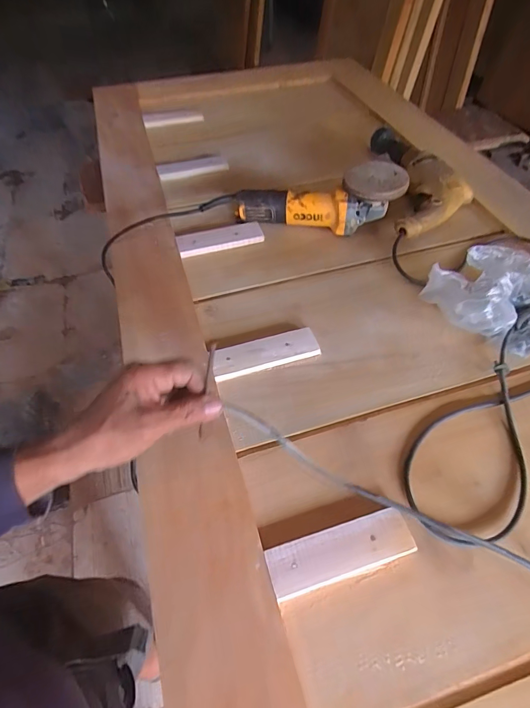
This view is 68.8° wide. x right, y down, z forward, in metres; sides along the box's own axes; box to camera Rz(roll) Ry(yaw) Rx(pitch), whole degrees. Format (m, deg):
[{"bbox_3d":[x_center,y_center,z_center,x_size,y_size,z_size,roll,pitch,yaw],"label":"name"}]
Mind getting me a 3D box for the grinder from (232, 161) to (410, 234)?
[{"bbox_3d":[0.096,-0.266,0.697,0.297,0.094,0.089,-1,52,17],"label":"grinder"}]

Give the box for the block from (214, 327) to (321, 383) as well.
[{"bbox_3d":[0.000,0.000,0.549,0.147,0.018,0.047,-15,54,-10],"label":"block"}]

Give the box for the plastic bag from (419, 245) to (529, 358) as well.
[{"bbox_3d":[0.328,-0.082,0.548,0.184,0.105,0.153,-13,54,-9],"label":"plastic bag"}]

